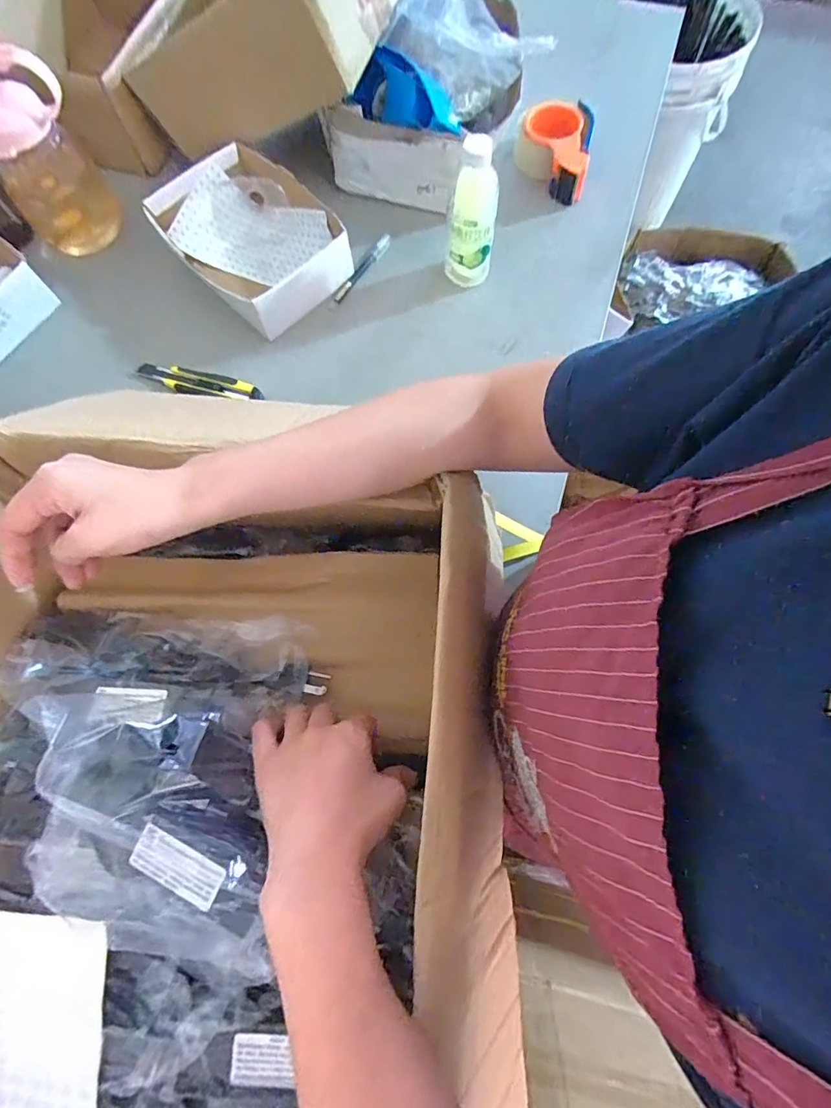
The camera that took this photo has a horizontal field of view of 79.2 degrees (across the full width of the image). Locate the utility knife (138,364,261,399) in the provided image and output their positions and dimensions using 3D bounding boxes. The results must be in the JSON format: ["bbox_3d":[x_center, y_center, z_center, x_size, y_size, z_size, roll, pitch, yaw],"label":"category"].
[{"bbox_3d":[-0.281,-0.219,0.643,0.166,0.017,0.037,12,74,6],"label":"utility knife"}]

